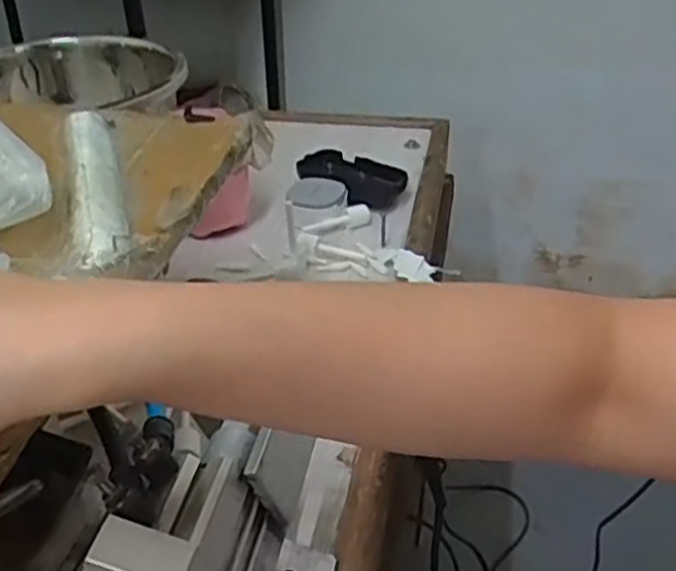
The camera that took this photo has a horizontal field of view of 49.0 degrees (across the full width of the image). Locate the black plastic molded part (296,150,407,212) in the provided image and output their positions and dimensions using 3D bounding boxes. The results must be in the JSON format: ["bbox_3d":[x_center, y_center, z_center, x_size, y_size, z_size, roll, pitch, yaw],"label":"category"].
[{"bbox_3d":[0.012,-0.098,0.740,0.065,0.044,0.100,-28,42,-33],"label":"black plastic molded part"}]

